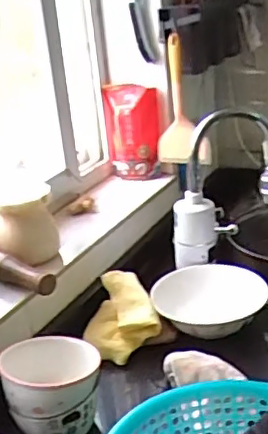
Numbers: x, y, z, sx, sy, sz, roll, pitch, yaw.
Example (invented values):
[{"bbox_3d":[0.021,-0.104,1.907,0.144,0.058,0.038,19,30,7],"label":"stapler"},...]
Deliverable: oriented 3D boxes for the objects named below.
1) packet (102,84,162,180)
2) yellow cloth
[{"bbox_3d":[0.000,-0.165,1.213,0.111,0.210,0.071,-6,22,-1],"label":"packet"},{"bbox_3d":[-0.026,0.149,0.888,0.113,0.081,0.119,-16,24,-23],"label":"yellow cloth"}]

